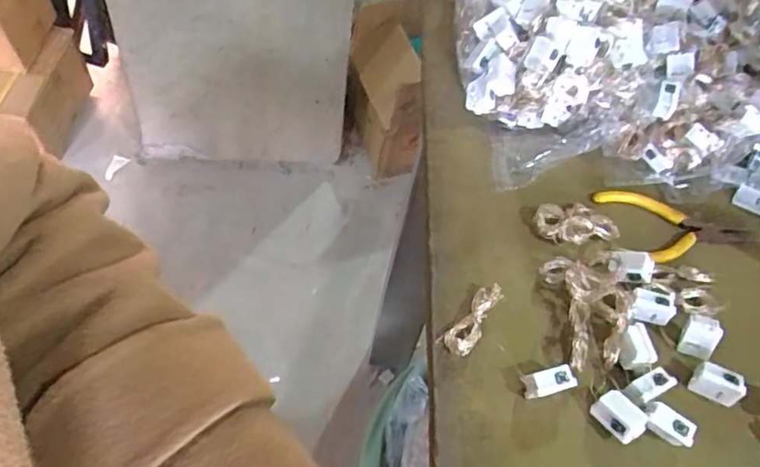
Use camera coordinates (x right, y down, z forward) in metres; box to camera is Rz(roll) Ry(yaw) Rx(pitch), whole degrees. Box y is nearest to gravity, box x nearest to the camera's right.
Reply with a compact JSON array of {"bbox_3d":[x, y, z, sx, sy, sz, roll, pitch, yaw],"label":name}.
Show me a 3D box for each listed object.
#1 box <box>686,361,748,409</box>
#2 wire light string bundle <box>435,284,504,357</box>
[{"bbox_3d":[0.206,0.092,0.358,0.028,0.020,0.012,23,53,10],"label":"box"},{"bbox_3d":[0.059,0.054,0.367,0.019,0.015,0.051,34,56,17],"label":"wire light string bundle"}]

